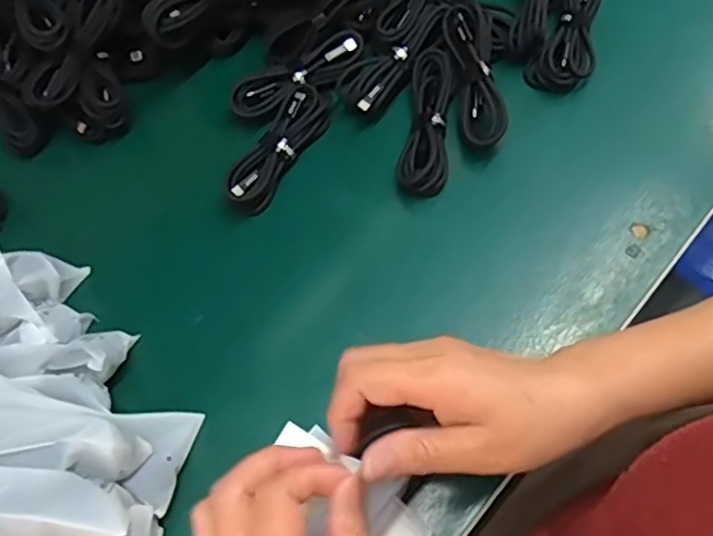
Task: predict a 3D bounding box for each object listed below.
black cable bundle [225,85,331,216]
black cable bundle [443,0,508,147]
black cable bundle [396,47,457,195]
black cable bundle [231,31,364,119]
[{"bbox_3d":[-0.058,-0.089,0.462,0.033,0.019,0.105,30,73,17],"label":"black cable bundle"},{"bbox_3d":[0.086,-0.142,0.453,0.028,0.024,0.112,-8,81,-2],"label":"black cable bundle"},{"bbox_3d":[0.053,-0.107,0.453,0.034,0.023,0.110,6,68,9],"label":"black cable bundle"},{"bbox_3d":[-0.044,-0.147,0.479,0.108,0.022,0.025,-27,67,-6],"label":"black cable bundle"}]

